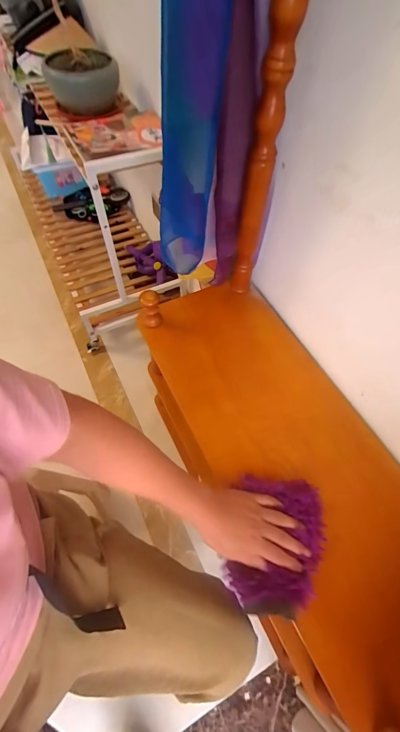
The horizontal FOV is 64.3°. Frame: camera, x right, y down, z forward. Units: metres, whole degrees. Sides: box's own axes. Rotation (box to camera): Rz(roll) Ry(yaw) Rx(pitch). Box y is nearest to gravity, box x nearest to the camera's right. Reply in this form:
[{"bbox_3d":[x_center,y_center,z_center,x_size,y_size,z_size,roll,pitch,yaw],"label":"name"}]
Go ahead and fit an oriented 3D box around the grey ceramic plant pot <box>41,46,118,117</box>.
[{"bbox_3d":[-0.331,-0.798,0.896,0.194,0.121,0.201,1,60,-1],"label":"grey ceramic plant pot"}]

